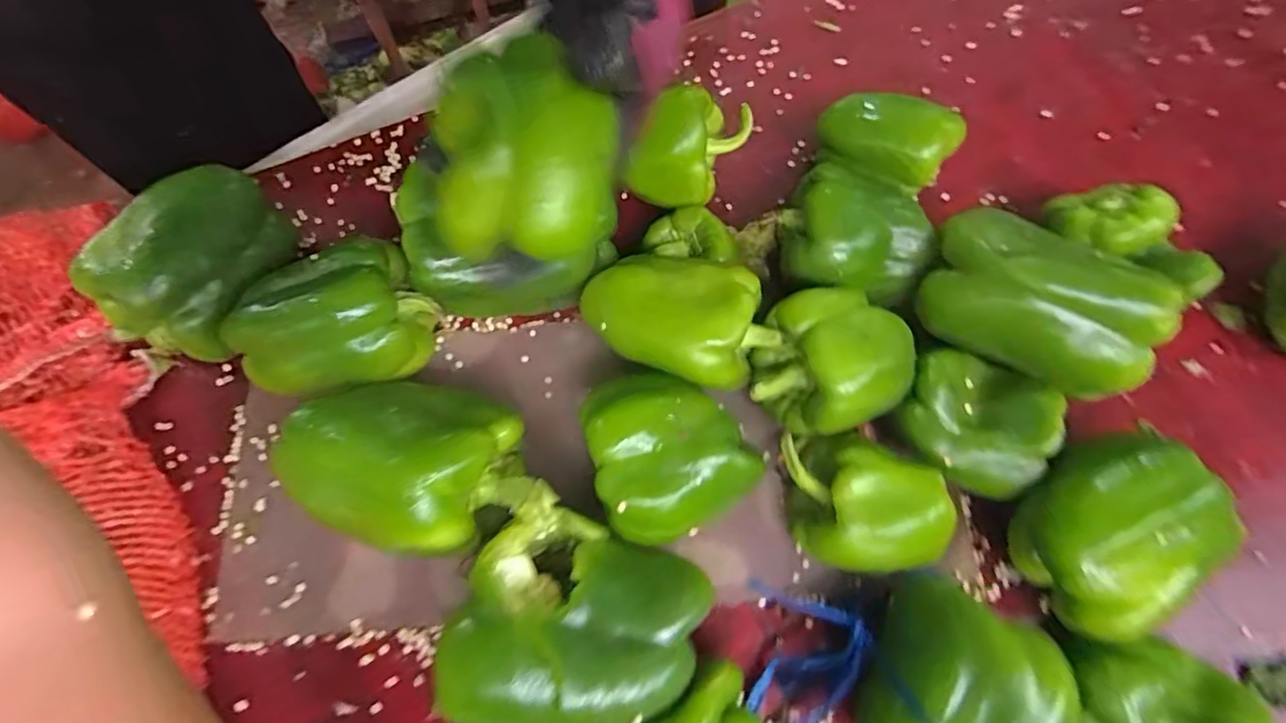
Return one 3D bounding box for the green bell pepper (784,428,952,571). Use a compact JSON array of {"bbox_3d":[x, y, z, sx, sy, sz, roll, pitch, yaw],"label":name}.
[{"bbox_3d":[0.116,0.076,0.312,0.082,0.072,0.072,-5,73,-3],"label":"green bell pepper"}]

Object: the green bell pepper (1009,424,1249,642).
[{"bbox_3d":[0.249,0.093,0.304,0.076,0.085,0.097,-10,73,-5],"label":"green bell pepper"}]

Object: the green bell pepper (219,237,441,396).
[{"bbox_3d":[-0.178,-0.015,0.333,0.106,0.074,0.075,-23,73,-8],"label":"green bell pepper"}]

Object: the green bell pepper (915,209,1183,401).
[{"bbox_3d":[0.222,-0.036,0.316,0.119,0.065,0.061,39,75,11],"label":"green bell pepper"}]

